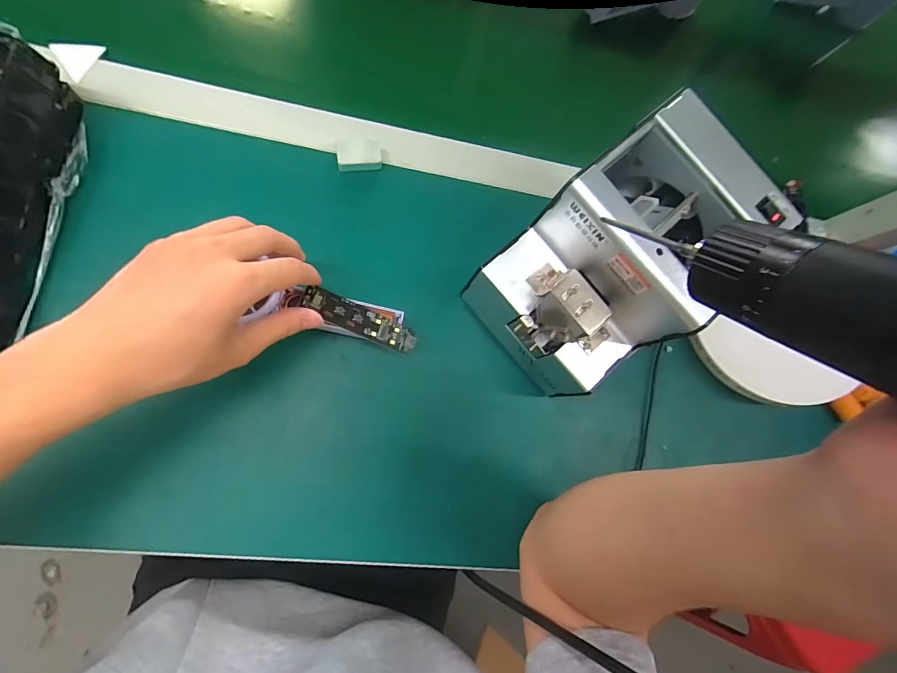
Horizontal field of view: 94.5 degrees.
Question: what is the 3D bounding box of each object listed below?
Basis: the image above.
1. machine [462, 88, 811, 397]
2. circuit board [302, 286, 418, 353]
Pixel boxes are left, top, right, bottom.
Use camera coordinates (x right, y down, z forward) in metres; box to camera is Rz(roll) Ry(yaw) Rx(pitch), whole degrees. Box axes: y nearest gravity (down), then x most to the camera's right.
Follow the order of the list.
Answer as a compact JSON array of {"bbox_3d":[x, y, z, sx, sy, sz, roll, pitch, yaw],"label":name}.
[{"bbox_3d":[0.124,-0.058,0.332,0.181,0.141,0.122,-44,91,-15],"label":"machine"},{"bbox_3d":[-0.068,-0.012,0.325,0.090,0.008,0.021,26,83,-17],"label":"circuit board"}]

